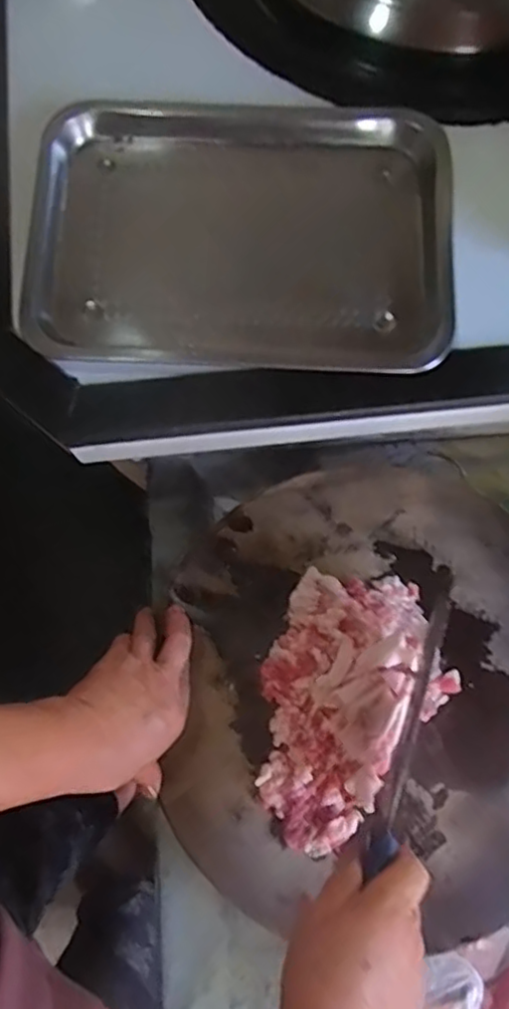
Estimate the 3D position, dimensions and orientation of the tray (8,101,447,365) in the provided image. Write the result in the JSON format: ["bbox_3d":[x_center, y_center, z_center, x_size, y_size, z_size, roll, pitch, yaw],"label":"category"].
[{"bbox_3d":[-0.010,-0.211,0.510,0.317,0.034,0.226,1,77,0],"label":"tray"}]

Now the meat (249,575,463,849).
[{"bbox_3d":[0.064,0.148,0.513,0.143,0.051,0.202,40,80,8],"label":"meat"}]

